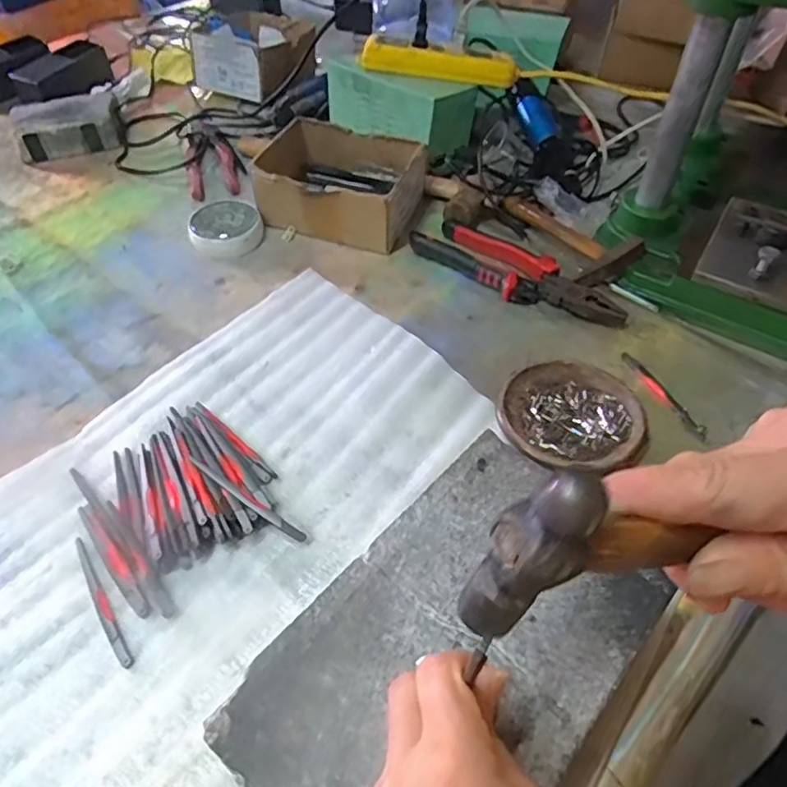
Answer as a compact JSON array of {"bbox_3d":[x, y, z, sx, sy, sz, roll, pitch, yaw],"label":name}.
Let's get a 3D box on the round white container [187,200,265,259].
[{"bbox_3d":[-0.180,-0.178,0.676,0.076,0.027,0.073,-1,48,1],"label":"round white container"}]

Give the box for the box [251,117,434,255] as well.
[{"bbox_3d":[-0.055,-0.227,0.683,0.164,0.067,0.129,11,49,12],"label":"box"}]

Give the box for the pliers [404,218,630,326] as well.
[{"bbox_3d":[0.121,-0.118,0.611,0.214,0.024,0.053,30,55,26],"label":"pliers"}]

